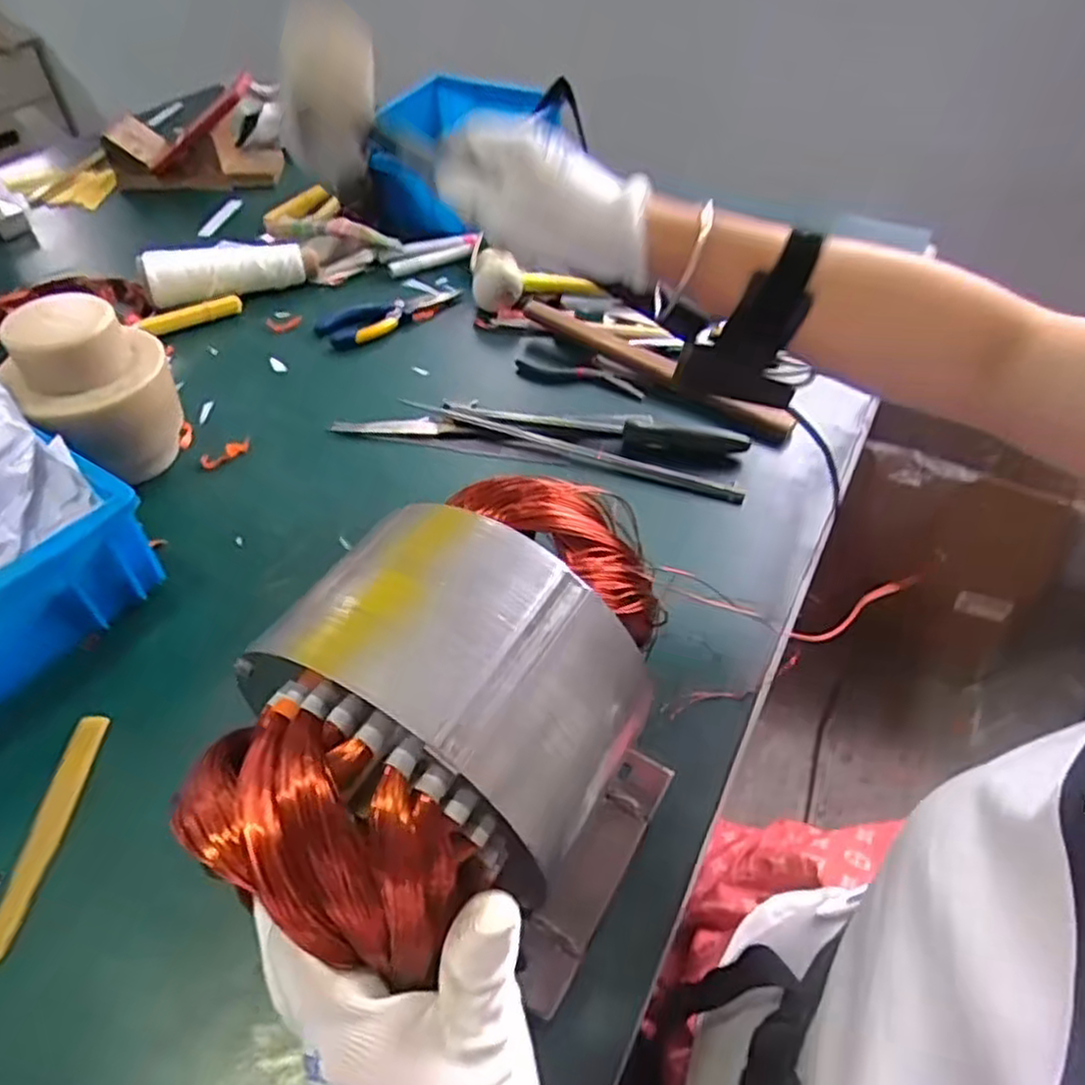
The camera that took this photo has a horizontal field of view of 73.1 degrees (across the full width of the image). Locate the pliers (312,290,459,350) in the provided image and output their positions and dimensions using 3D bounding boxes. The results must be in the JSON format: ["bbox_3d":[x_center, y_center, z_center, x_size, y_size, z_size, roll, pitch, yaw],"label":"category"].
[{"bbox_3d":[-0.152,-0.232,0.748,0.156,0.018,0.059,-30,55,-25],"label":"pliers"}]

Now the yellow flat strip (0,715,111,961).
[{"bbox_3d":[-0.264,0.150,0.389,0.018,0.004,0.126,0,48,-1],"label":"yellow flat strip"}]

